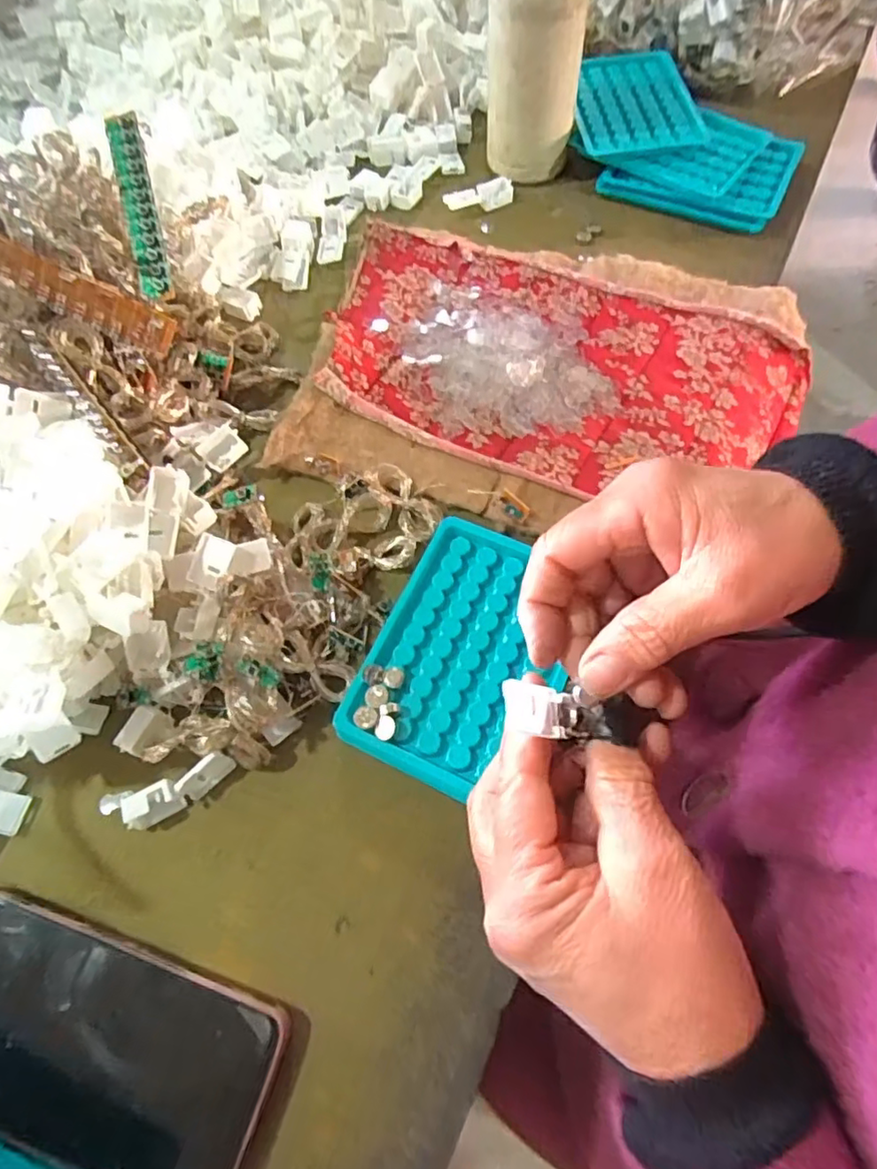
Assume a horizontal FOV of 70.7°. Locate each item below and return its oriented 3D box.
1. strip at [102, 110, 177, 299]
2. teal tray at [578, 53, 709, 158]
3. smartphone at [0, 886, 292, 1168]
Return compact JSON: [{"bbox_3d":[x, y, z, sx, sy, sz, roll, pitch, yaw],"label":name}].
[{"bbox_3d":[-0.189,-0.240,0.390,0.023,0.006,0.123,-16,86,13],"label":"strip"},{"bbox_3d":[0.156,-0.390,0.499,0.094,0.008,0.128,-6,65,0],"label":"teal tray"},{"bbox_3d":[-0.154,0.198,0.269,0.169,0.017,0.077,17,67,11],"label":"smartphone"}]

